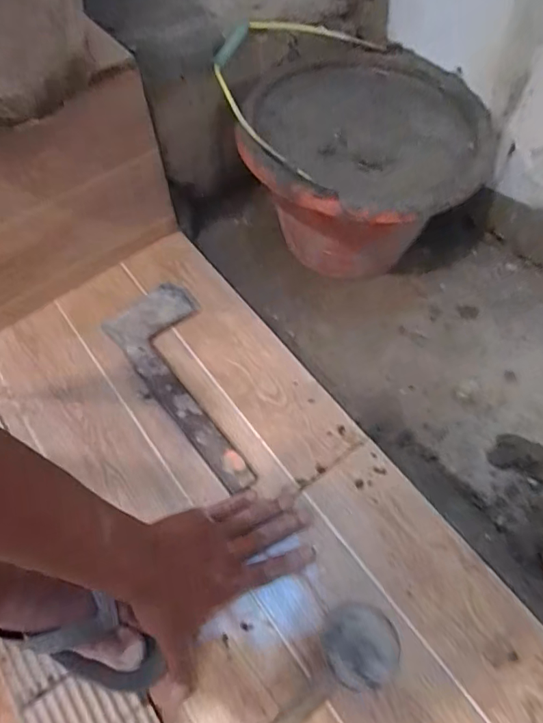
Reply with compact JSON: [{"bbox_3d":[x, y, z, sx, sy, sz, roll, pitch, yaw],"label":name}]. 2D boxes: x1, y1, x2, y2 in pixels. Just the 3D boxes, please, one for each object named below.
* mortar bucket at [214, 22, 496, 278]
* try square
[{"bbox_3d":[0.105,-0.248,0.631,0.282,0.217,0.307,-20,63,-9],"label":"mortar bucket"},{"bbox_3d":[-0.084,0.016,0.564,0.110,0.016,0.271,-35,68,-20],"label":"try square"}]

